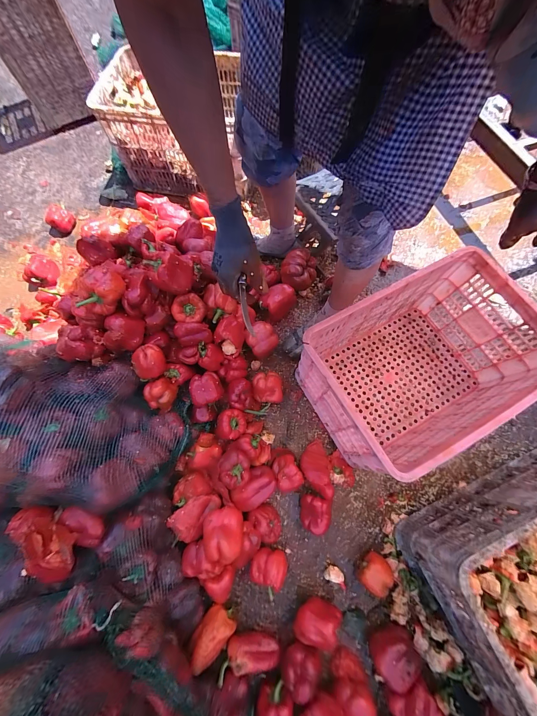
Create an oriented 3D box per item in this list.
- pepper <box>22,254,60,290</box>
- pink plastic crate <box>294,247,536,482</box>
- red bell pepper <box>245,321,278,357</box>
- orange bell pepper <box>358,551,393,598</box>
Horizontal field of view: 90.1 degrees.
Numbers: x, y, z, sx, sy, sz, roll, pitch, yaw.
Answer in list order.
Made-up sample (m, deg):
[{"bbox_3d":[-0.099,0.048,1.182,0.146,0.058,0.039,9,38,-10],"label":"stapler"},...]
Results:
[{"bbox_3d":[-0.799,-0.313,0.950,0.069,0.071,0.118,8,72,5],"label":"pepper"},{"bbox_3d":[0.376,0.022,0.702,0.519,0.289,0.360,-26,73,-6],"label":"pink plastic crate"},{"bbox_3d":[-0.023,-0.055,0.812,0.079,0.066,0.085,1,71,-2],"label":"red bell pepper"},{"bbox_3d":[0.262,0.526,0.655,0.072,0.061,0.077,41,78,14],"label":"orange bell pepper"}]

